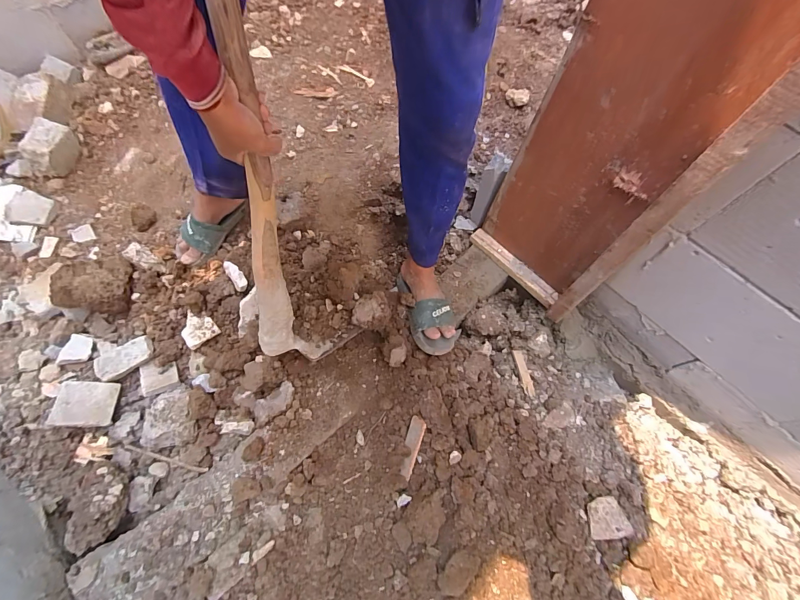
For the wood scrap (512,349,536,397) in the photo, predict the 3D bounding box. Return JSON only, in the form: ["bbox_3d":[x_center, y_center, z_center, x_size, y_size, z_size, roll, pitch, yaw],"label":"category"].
[{"bbox_3d":[0.309,0.179,0.884,0.030,0.007,0.118,-5,57,-3],"label":"wood scrap"}]

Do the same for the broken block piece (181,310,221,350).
[{"bbox_3d":[-0.477,0.064,0.836,0.076,0.027,0.080,-32,71,-19],"label":"broken block piece"}]

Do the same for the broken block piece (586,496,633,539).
[{"bbox_3d":[0.422,0.444,0.728,0.079,0.018,0.069,-5,65,-7],"label":"broken block piece"}]

